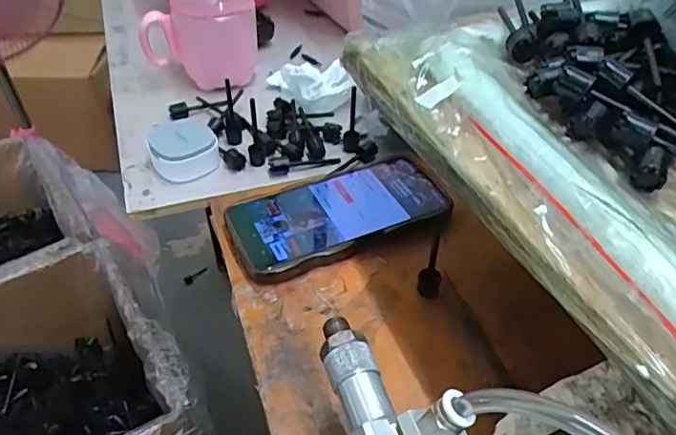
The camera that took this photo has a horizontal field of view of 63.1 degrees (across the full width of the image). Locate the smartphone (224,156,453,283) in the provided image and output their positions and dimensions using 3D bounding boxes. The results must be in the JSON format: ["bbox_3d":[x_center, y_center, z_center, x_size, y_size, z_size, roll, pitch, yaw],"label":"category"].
[{"bbox_3d":[0.003,-0.006,0.421,0.167,0.012,0.080,-18,47,-20],"label":"smartphone"}]

